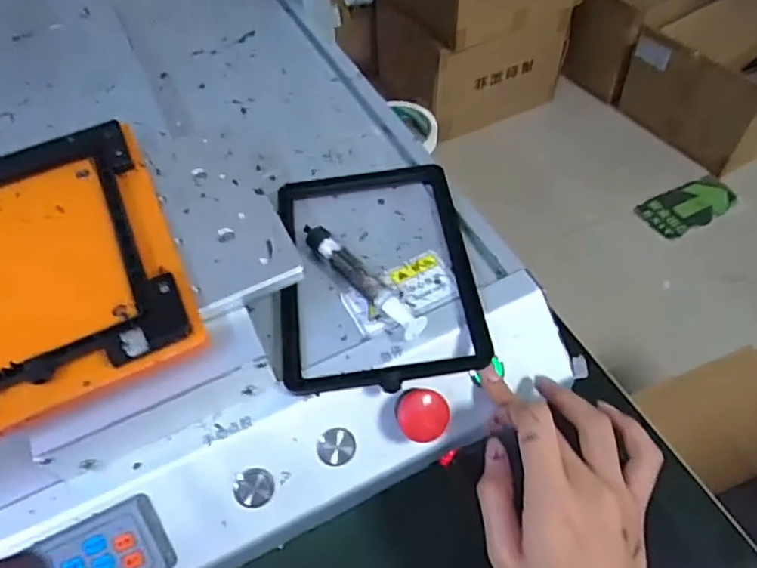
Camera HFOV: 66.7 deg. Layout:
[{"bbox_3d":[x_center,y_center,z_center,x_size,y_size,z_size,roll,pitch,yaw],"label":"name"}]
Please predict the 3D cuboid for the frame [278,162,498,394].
[{"bbox_3d":[-0.003,-0.012,0.367,0.118,0.011,0.172,-7,54,-2],"label":"frame"}]

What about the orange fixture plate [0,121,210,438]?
[{"bbox_3d":[-0.193,-0.012,0.325,0.150,0.016,0.192,-22,55,-12],"label":"orange fixture plate"}]

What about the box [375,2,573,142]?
[{"bbox_3d":[0.275,-0.714,1.759,0.461,0.300,0.381,-24,56,-13],"label":"box"}]

